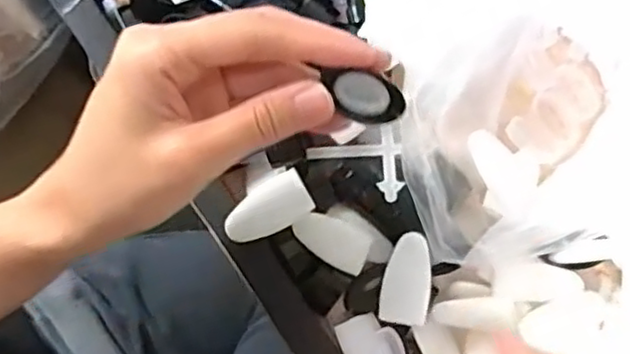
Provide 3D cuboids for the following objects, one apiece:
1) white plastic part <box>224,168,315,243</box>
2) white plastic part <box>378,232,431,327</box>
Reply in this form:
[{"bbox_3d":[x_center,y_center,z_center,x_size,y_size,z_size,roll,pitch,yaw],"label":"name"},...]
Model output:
[{"bbox_3d":[-0.024,0.018,0.345,0.045,0.008,0.024,-32,81,-4],"label":"white plastic part"},{"bbox_3d":[0.047,0.052,0.344,0.023,0.008,0.046,8,80,3],"label":"white plastic part"}]

